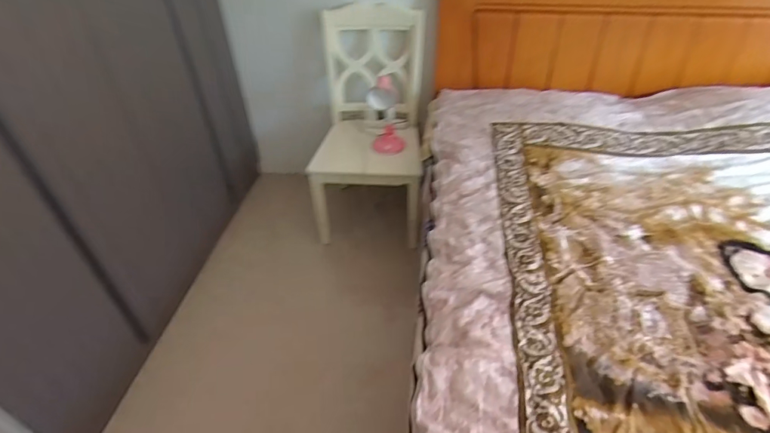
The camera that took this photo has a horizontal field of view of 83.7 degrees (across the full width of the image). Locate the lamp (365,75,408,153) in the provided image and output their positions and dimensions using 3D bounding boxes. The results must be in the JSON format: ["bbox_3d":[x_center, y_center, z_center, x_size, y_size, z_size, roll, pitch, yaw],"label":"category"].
[{"bbox_3d":[0.007,-0.411,1.773,0.142,0.295,0.154,-2,40,0],"label":"lamp"}]

